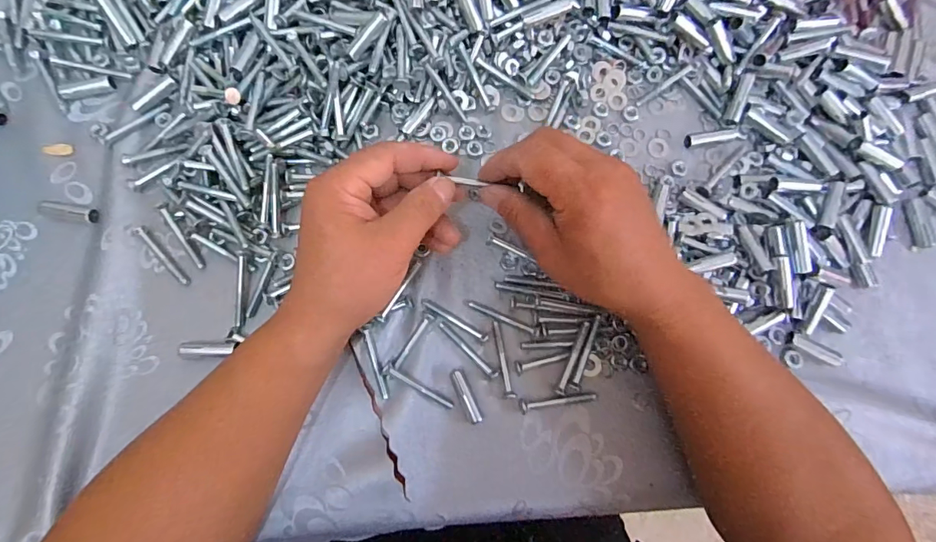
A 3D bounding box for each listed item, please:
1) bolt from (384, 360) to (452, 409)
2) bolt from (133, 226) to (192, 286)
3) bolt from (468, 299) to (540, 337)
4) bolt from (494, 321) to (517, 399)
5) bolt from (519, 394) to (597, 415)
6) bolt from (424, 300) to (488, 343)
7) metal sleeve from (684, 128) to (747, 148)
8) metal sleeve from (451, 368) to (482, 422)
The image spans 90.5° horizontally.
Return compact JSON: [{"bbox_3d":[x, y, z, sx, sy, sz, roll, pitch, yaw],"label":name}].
[{"bbox_3d":[-0.035,0.082,0.332,0.055,0.010,0.008,30,81,4],"label":"bolt"},{"bbox_3d":[-0.229,-0.012,0.347,0.060,0.004,0.009,44,82,6],"label":"bolt"},{"bbox_3d":[0.027,0.034,0.344,0.056,0.008,0.006,25,81,3],"label":"bolt"},{"bbox_3d":[0.026,0.065,0.339,0.008,0.005,0.055,-10,80,-3],"label":"bolt"},{"bbox_3d":[0.065,0.095,0.335,0.056,0.011,0.009,-5,80,-2],"label":"bolt"},{"bbox_3d":[-0.009,0.036,0.345,0.055,0.004,0.006,32,81,4],"label":"bolt"},{"bbox_3d":[0.201,-0.110,0.376,0.050,0.009,0.012,-9,80,-3],"label":"metal sleeve"},{"bbox_3d":[-0.001,0.089,0.334,0.009,0.011,0.039,-24,81,-5],"label":"metal sleeve"}]

